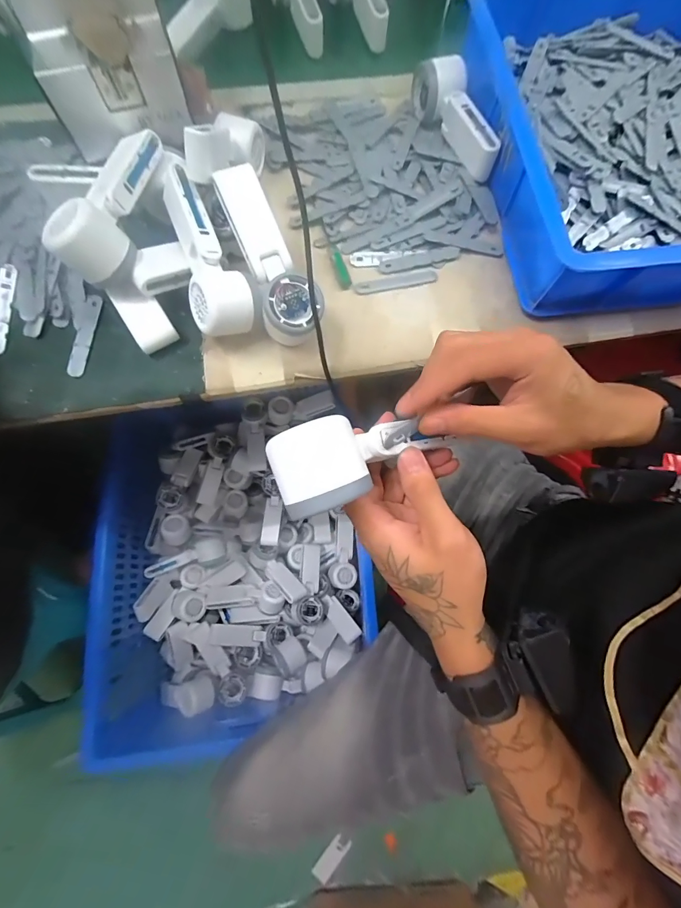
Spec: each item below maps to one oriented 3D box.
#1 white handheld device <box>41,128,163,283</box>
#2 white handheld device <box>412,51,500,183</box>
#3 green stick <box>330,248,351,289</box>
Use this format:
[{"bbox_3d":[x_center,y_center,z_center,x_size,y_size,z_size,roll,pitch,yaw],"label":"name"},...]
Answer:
[{"bbox_3d":[-0.226,-0.252,0.359,0.060,0.042,0.171,8,74,0],"label":"white handheld device"},{"bbox_3d":[0.141,-0.421,0.464,0.058,0.050,0.164,-11,75,-5],"label":"white handheld device"},{"bbox_3d":[-0.002,-0.212,0.421,0.011,0.013,0.054,-17,75,-7],"label":"green stick"}]

